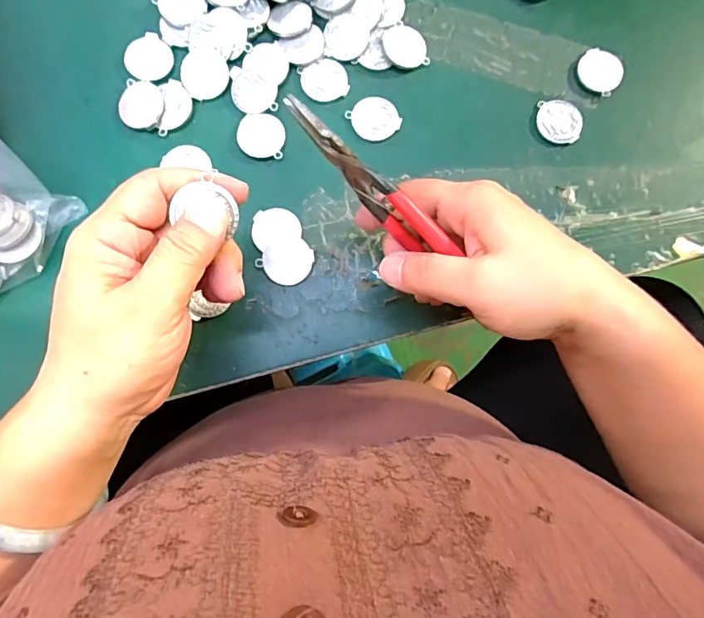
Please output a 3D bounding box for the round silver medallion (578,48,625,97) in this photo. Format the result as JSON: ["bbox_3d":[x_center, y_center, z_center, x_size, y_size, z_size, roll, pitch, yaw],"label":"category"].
[{"bbox_3d":[0.165,-0.158,0.321,0.030,0.004,0.028,0,82,-3],"label":"round silver medallion"}]

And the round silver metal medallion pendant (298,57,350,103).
[{"bbox_3d":[-0.018,-0.148,0.311,0.030,0.004,0.029,0,82,-3],"label":"round silver metal medallion pendant"}]

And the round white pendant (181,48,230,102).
[{"bbox_3d":[-0.093,-0.149,0.305,0.029,0.004,0.031,-4,82,-3],"label":"round white pendant"}]

